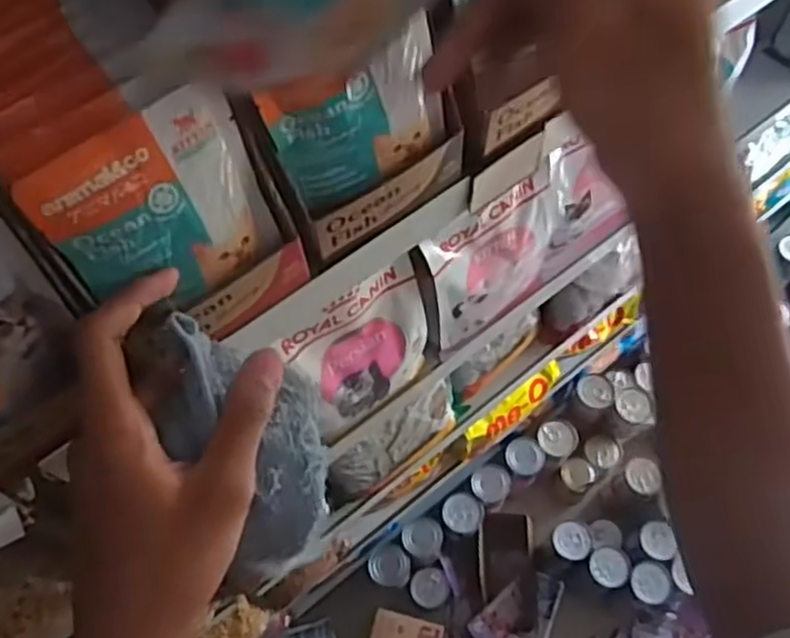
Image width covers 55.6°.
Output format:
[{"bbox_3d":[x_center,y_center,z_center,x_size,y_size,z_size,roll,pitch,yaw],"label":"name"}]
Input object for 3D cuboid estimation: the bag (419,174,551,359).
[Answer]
[{"bbox_3d":[0.090,-0.048,0.678,0.141,0.156,0.046,-32,68,-15],"label":"bag"}]

